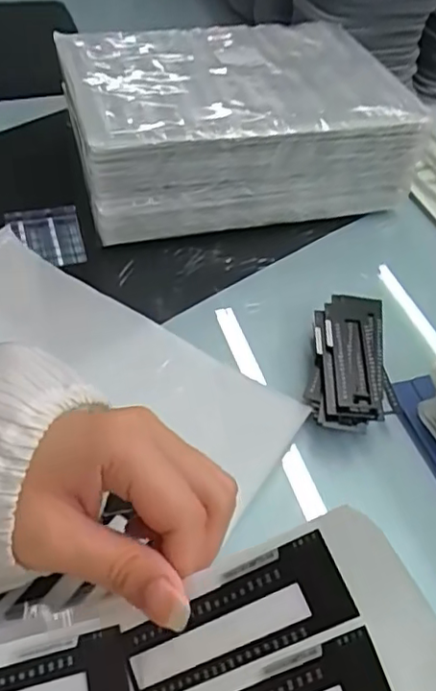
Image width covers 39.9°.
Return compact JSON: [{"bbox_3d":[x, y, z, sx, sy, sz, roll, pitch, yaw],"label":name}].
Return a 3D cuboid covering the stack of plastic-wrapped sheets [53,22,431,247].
[{"bbox_3d":[0.011,-0.195,0.525,0.268,0.100,0.192,-10,49,-13],"label":"stack of plastic-wrapped sheets"}]

